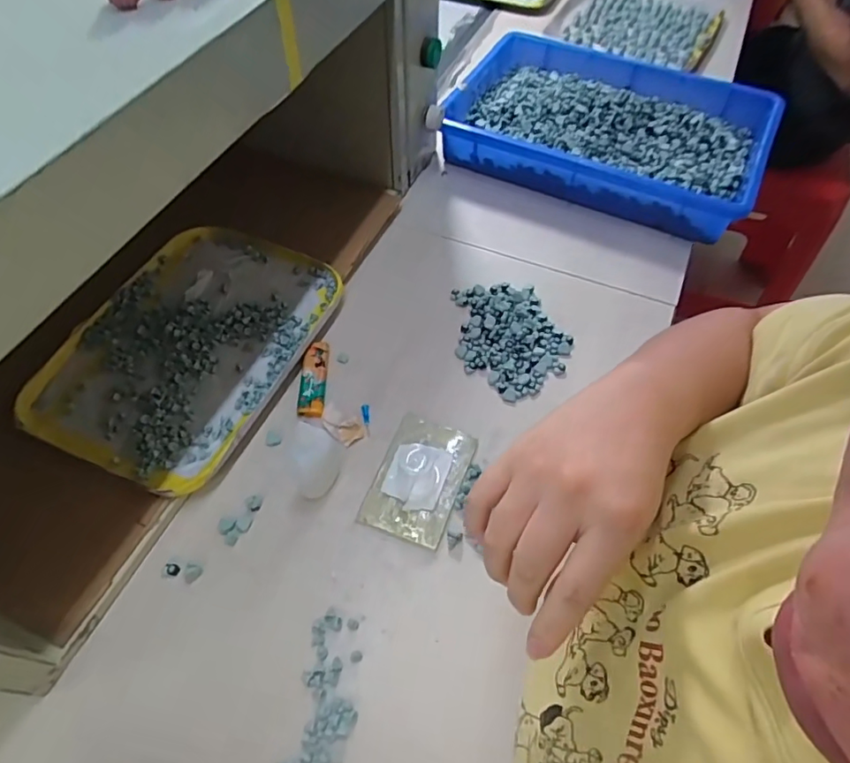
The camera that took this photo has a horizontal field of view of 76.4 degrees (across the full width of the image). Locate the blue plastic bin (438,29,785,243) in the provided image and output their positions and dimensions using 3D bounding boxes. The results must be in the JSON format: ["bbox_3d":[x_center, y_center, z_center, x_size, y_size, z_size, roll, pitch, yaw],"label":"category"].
[{"bbox_3d":[0.227,-0.318,0.692,0.372,0.072,0.254,24,59,14],"label":"blue plastic bin"}]

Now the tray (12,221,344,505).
[{"bbox_3d":[-0.219,-0.038,0.514,0.204,0.027,0.270,22,59,13],"label":"tray"}]

